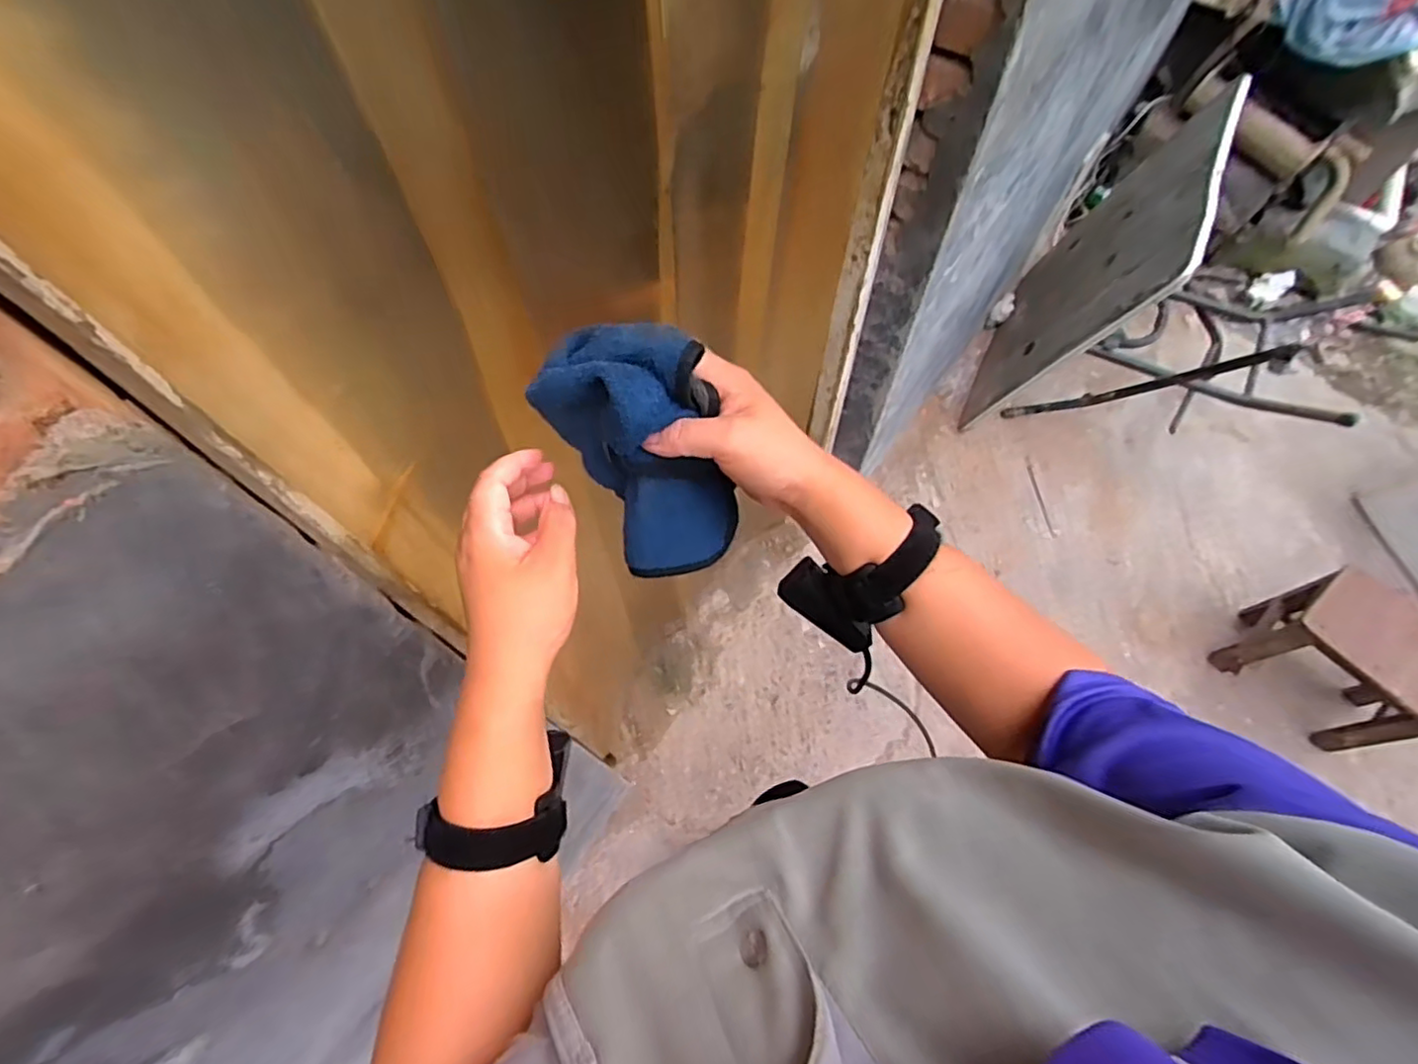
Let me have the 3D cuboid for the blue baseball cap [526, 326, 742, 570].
[{"bbox_3d":[-0.036,-0.044,0.396,0.080,0.153,0.077,-16,34,11],"label":"blue baseball cap"}]

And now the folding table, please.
[{"bbox_3d":[1.090,-0.601,1.539,0.619,0.609,0.721,20,65,10],"label":"folding table"}]

